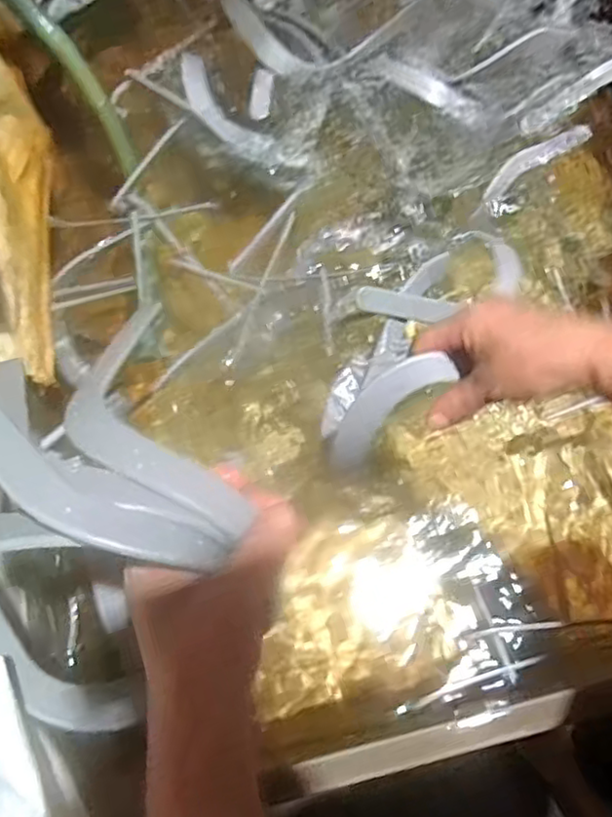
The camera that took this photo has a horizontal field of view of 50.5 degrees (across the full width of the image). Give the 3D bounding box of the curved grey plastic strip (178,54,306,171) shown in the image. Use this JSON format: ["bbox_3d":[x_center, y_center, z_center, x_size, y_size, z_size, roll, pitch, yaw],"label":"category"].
[{"bbox_3d":[-0.078,-0.309,0.698,0.172,0.018,0.047,42,76,-1],"label":"curved grey plastic strip"}]

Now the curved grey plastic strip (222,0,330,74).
[{"bbox_3d":[-0.039,-0.400,0.707,0.122,0.016,0.038,37,73,-18],"label":"curved grey plastic strip"}]

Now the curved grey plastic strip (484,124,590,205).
[{"bbox_3d":[0.247,-0.266,0.691,0.151,0.017,0.025,-33,75,-11],"label":"curved grey plastic strip"}]

